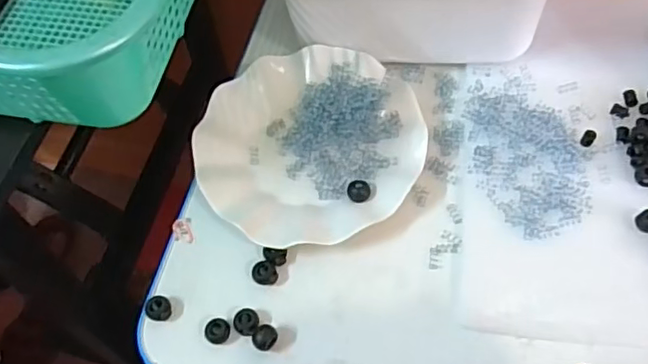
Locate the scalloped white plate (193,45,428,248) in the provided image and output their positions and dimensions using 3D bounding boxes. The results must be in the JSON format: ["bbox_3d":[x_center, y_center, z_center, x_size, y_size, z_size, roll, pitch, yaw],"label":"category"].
[{"bbox_3d":[-0.012,-0.031,0.487,0.176,0.029,0.181,-1,59,2],"label":"scalloped white plate"}]

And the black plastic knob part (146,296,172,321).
[{"bbox_3d":[-0.119,0.092,0.431,0.017,0.014,0.019,-37,63,-18],"label":"black plastic knob part"}]

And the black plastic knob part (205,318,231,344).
[{"bbox_3d":[-0.075,0.105,0.420,0.017,0.010,0.017,-1,59,2],"label":"black plastic knob part"}]

